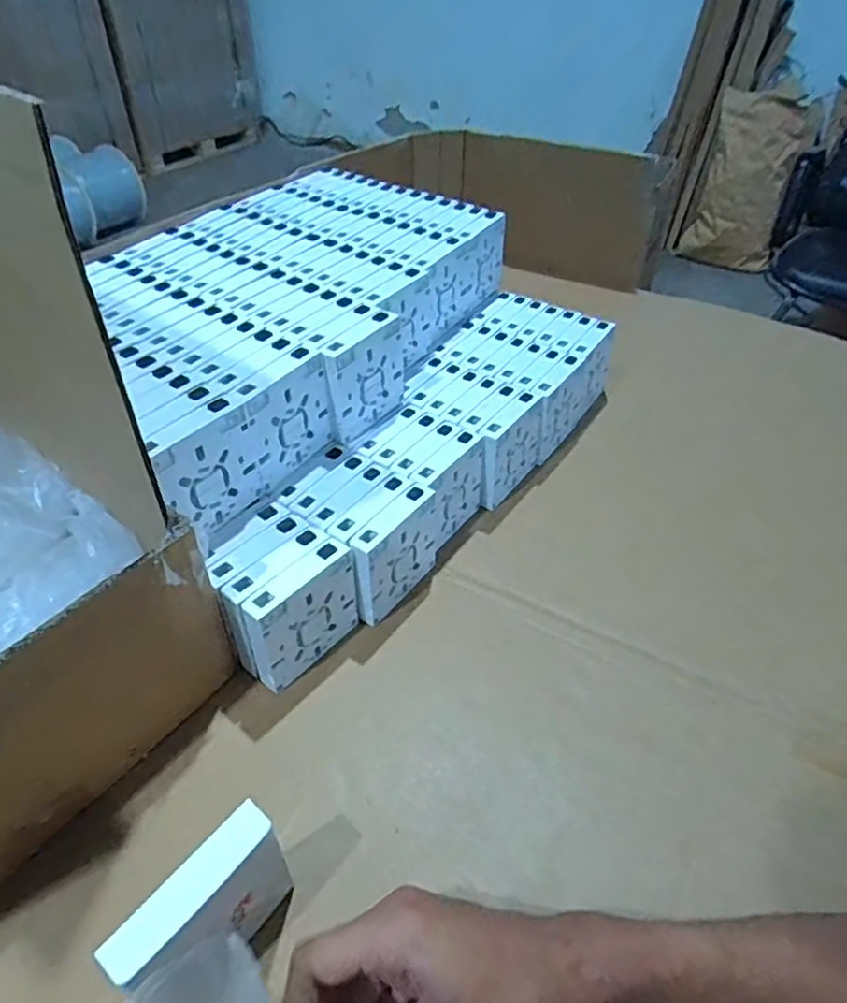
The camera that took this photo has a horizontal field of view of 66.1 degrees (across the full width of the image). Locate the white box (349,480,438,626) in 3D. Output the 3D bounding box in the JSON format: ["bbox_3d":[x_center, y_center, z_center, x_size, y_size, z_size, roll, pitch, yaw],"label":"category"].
[{"bbox_3d":[-0.022,0.043,0.520,0.024,0.083,0.088,27,48,25],"label":"white box"}]

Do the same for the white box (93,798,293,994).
[{"bbox_3d":[-0.107,0.210,0.330,0.026,0.088,0.084,30,49,28],"label":"white box"}]

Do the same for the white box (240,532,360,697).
[{"bbox_3d":[-0.087,0.082,0.473,0.024,0.080,0.089,31,50,28],"label":"white box"}]

